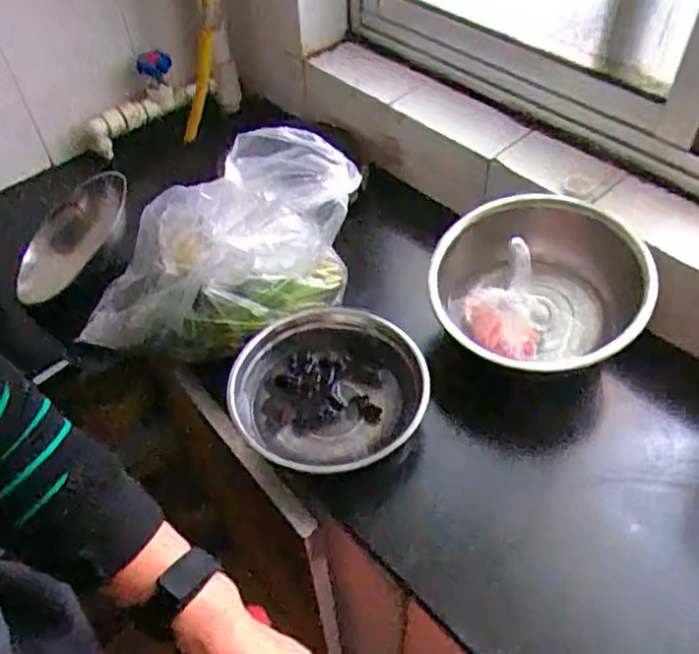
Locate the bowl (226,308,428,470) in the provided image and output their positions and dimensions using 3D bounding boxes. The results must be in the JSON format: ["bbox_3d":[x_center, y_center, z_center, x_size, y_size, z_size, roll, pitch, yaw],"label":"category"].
[{"bbox_3d":[-0.025,0.074,0.766,0.219,0.063,0.210,-2,49,2],"label":"bowl"}]

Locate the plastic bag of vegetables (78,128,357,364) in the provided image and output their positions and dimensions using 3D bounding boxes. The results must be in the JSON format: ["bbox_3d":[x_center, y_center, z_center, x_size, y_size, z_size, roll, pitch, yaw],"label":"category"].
[{"bbox_3d":[-0.152,-0.095,0.742,0.322,0.266,0.156,4,49,7],"label":"plastic bag of vegetables"}]

